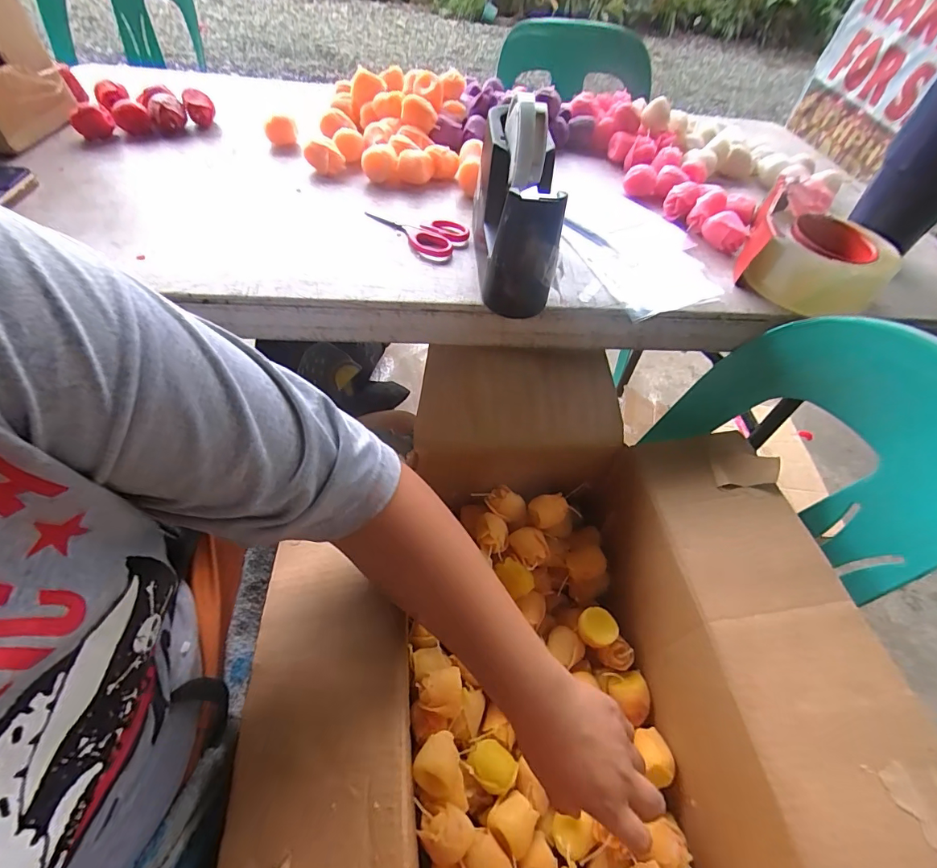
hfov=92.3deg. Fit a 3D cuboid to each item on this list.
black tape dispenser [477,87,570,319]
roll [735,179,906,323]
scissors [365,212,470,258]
[{"bbox_3d":[0.040,-0.211,0.402,0.060,0.121,0.178,2,53,-5],"label":"black tape dispenser"},{"bbox_3d":[0.364,-0.196,0.474,0.129,0.062,0.148,29,56,15],"label":"roll"},{"bbox_3d":[-0.054,-0.213,0.463,0.104,0.006,0.058,27,55,14],"label":"scissors"}]

